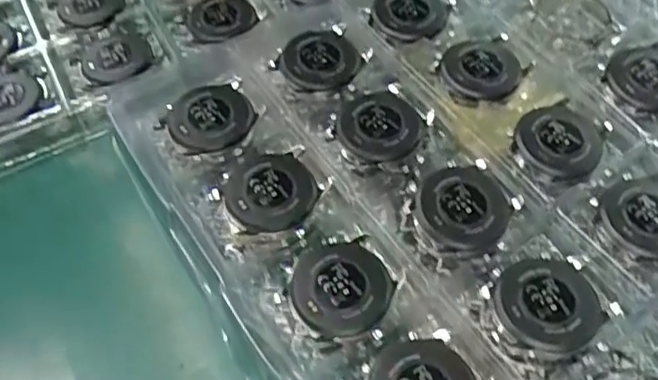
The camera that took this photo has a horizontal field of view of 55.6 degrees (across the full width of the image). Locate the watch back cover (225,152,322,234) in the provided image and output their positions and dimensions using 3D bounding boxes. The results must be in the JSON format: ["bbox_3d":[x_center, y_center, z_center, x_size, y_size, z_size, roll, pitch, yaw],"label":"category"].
[{"bbox_3d":[-0.028,-0.001,0.301,0.043,0.006,0.044,-17,60,-7],"label":"watch back cover"}]

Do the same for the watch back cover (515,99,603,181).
[{"bbox_3d":[0.120,-0.027,0.319,0.042,0.006,0.041,-40,65,-19],"label":"watch back cover"}]

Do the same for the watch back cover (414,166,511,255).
[{"bbox_3d":[0.065,0.008,0.296,0.045,0.010,0.042,-39,65,-19],"label":"watch back cover"}]

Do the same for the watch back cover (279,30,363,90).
[{"bbox_3d":[-0.004,-0.075,0.347,0.043,0.009,0.042,-14,59,-6],"label":"watch back cover"}]

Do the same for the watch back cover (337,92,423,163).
[{"bbox_3d":[0.026,-0.034,0.323,0.041,0.007,0.046,6,59,6],"label":"watch back cover"}]

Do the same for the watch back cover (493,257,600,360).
[{"bbox_3d":[0.095,0.050,0.270,0.041,0.009,0.043,-14,59,-6],"label":"watch back cover"}]

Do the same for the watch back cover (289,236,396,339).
[{"bbox_3d":[0.006,0.042,0.274,0.042,0.008,0.041,-27,61,-13],"label":"watch back cover"}]

